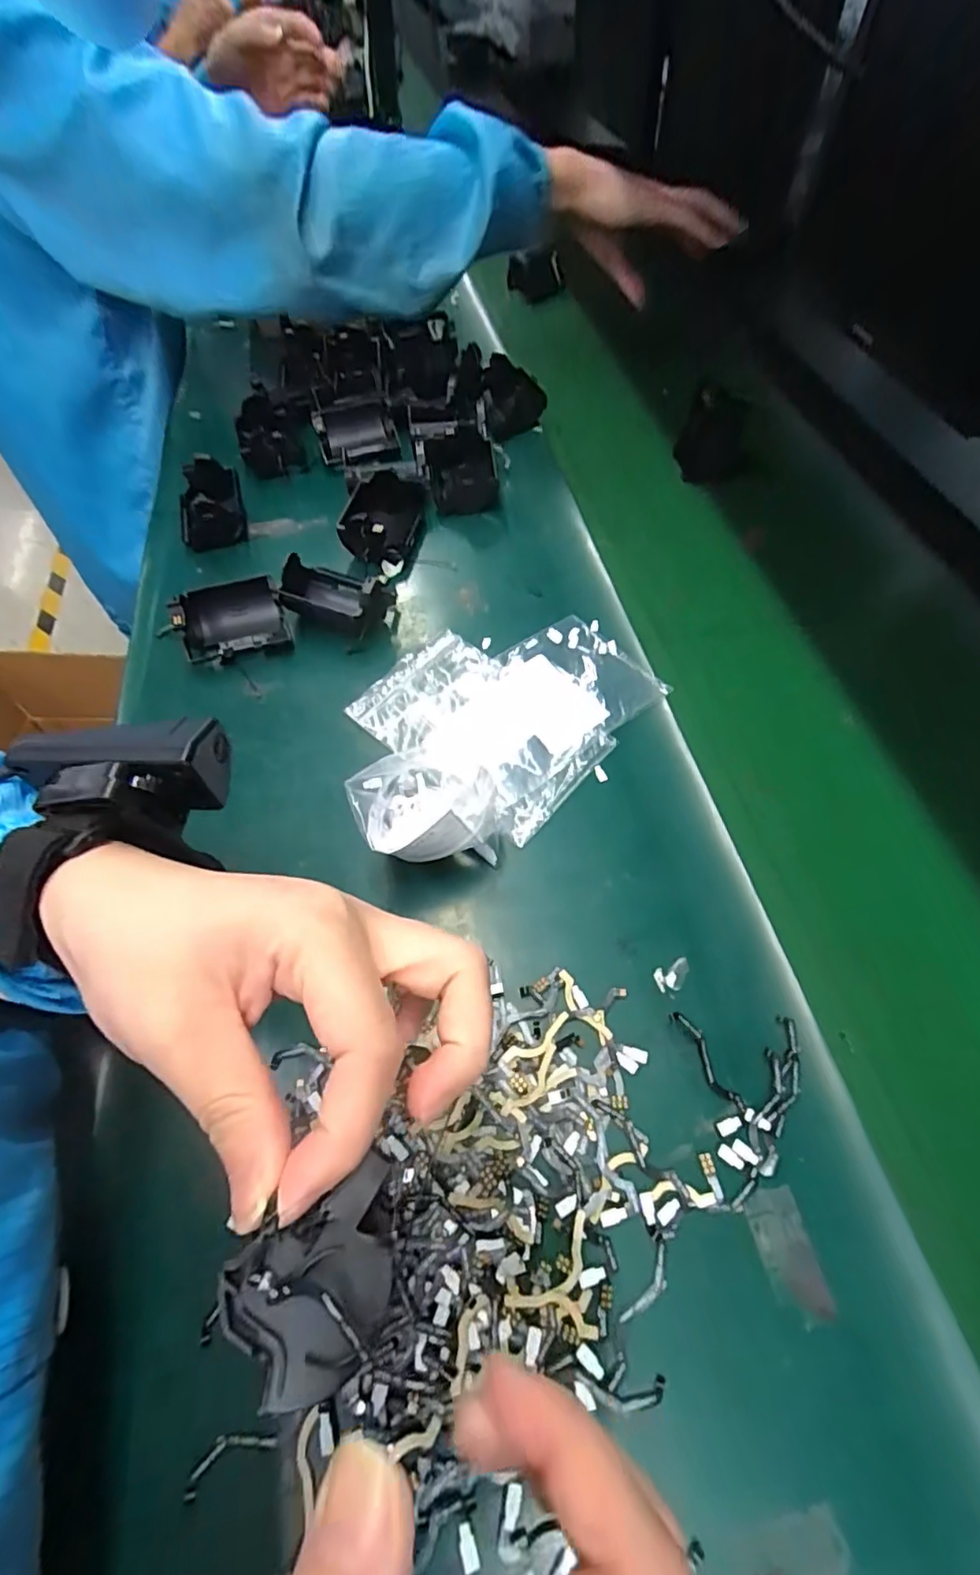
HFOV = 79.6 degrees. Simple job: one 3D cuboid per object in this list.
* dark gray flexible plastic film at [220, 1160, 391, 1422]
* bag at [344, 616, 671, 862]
[{"bbox_3d":[-0.039,0.120,0.142,0.043,0.012,0.034,-29,63,-16],"label":"dark gray flexible plastic film"},{"bbox_3d":[-0.004,-0.054,0.363,0.150,0.048,0.222,38,66,21],"label":"bag"}]

